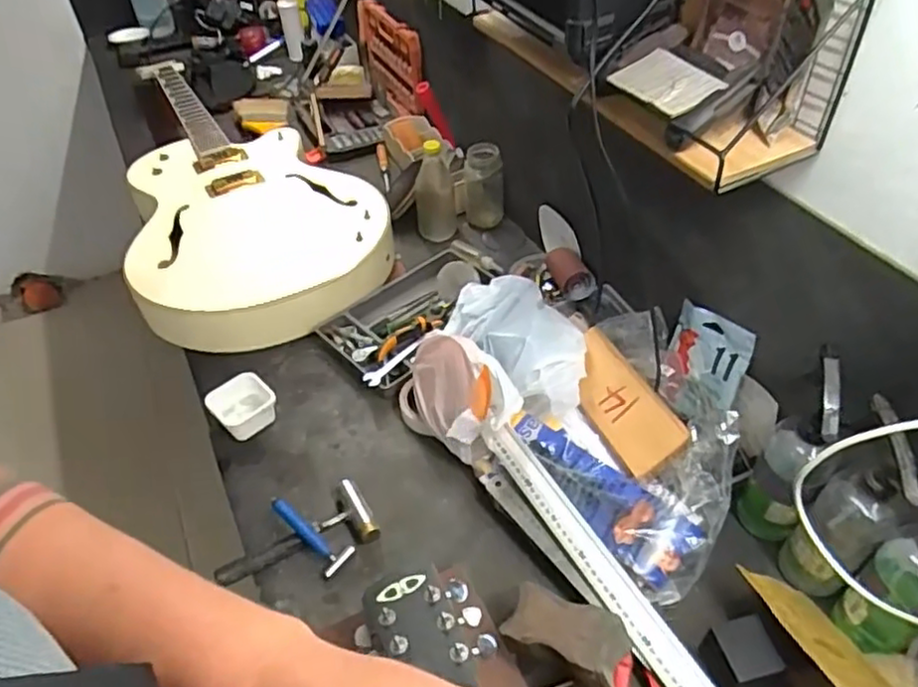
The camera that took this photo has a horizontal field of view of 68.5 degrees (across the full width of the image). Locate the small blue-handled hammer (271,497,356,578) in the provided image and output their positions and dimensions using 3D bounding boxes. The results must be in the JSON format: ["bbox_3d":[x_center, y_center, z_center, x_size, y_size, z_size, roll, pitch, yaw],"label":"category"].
[{"bbox_3d":[-0.169,0.213,0.757,0.105,0.018,0.038,39,56,10],"label":"small blue-handled hammer"}]

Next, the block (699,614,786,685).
[{"bbox_3d":[0.264,0.293,0.632,0.057,0.051,0.051,-9,45,-6],"label":"block"}]

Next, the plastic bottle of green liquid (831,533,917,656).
[{"bbox_3d":[0.396,0.197,0.592,0.057,0.227,0.077,-20,48,-17],"label":"plastic bottle of green liquid"}]

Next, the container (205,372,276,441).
[{"bbox_3d":[-0.286,0.086,0.895,0.076,0.050,0.083,-27,50,-22],"label":"container"}]

